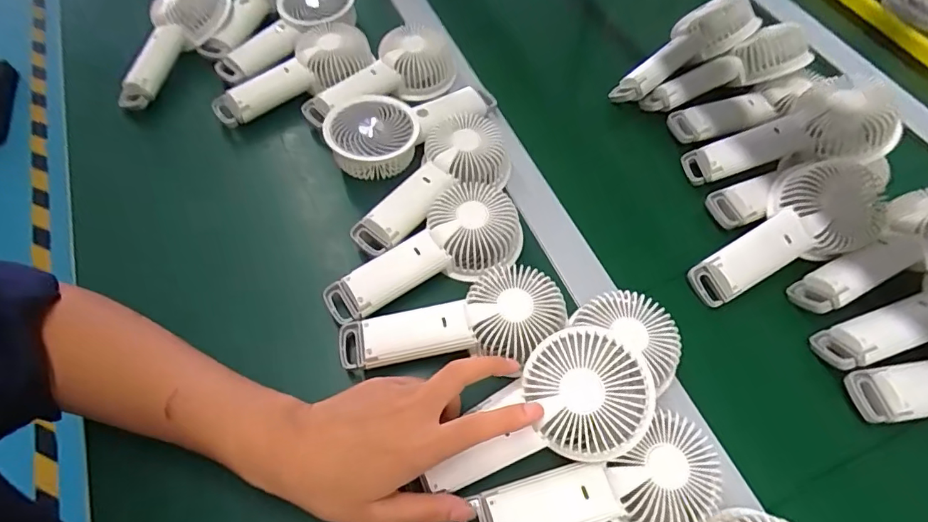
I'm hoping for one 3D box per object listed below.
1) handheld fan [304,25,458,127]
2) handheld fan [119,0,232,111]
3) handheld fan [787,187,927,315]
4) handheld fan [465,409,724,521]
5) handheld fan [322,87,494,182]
[{"bbox_3d":[-0.095,-0.196,0.545,0.175,0.049,0.083,-35,66,-19],"label":"handheld fan"},{"bbox_3d":[-0.332,-0.243,0.553,0.069,0.048,0.173,21,74,11],"label":"handheld fan"},{"bbox_3d":[0.370,-0.008,0.430,0.180,0.042,0.082,-28,62,6],"label":"handheld fan"},{"bbox_3d":[0.084,0.157,0.335,0.176,0.039,0.080,-10,61,-6],"label":"handheld fan"},{"bbox_3d":[-0.051,-0.141,0.503,0.177,0.054,0.089,-18,62,-11],"label":"handheld fan"}]

